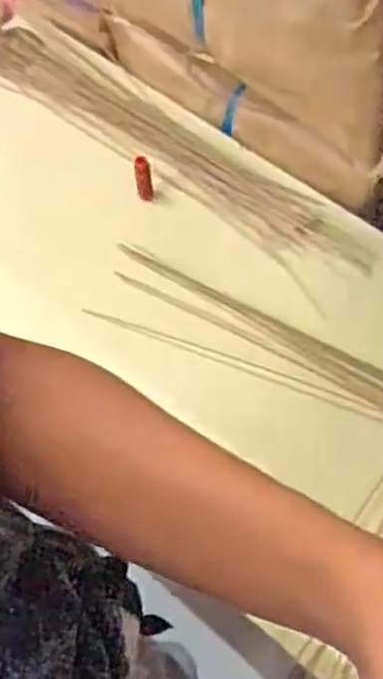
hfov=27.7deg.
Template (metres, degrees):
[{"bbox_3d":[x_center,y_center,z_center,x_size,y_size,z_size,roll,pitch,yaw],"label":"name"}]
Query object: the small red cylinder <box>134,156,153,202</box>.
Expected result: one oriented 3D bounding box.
[{"bbox_3d":[-0.052,-0.172,0.840,0.016,0.062,0.011,-5,62,-1],"label":"small red cylinder"}]

